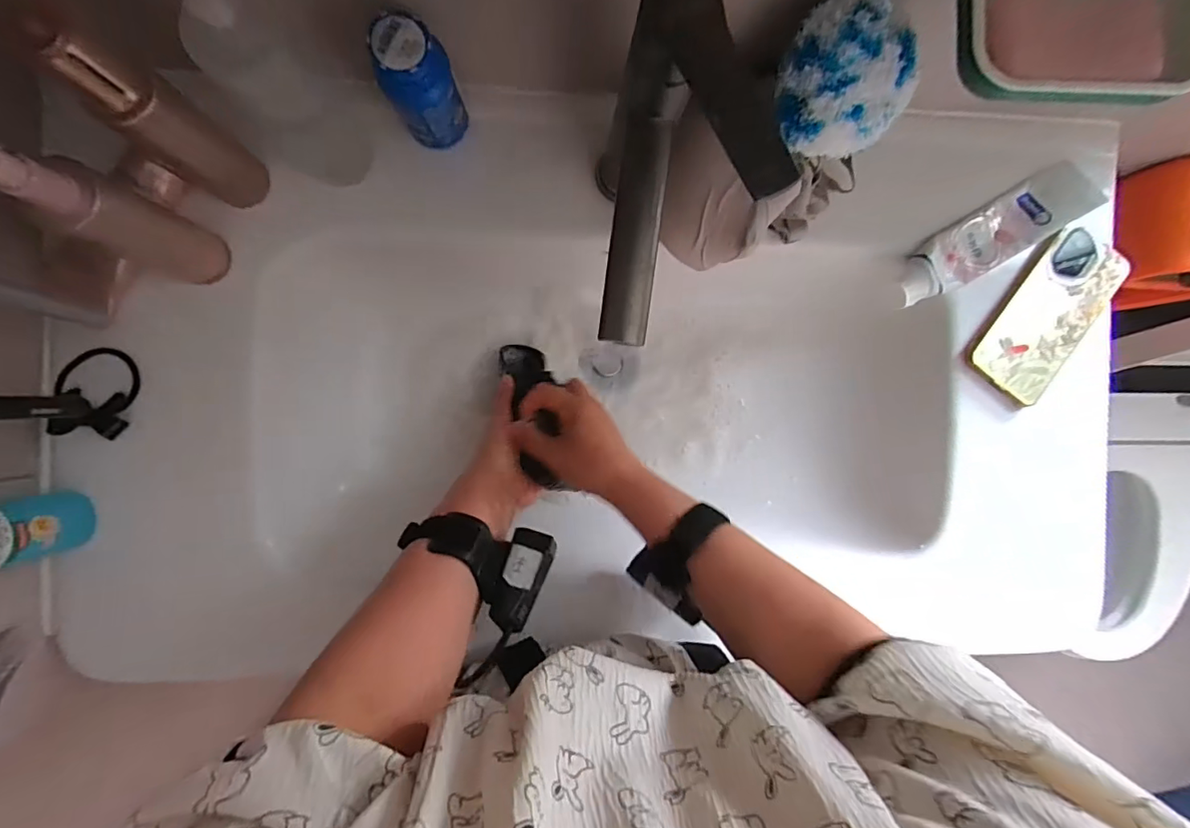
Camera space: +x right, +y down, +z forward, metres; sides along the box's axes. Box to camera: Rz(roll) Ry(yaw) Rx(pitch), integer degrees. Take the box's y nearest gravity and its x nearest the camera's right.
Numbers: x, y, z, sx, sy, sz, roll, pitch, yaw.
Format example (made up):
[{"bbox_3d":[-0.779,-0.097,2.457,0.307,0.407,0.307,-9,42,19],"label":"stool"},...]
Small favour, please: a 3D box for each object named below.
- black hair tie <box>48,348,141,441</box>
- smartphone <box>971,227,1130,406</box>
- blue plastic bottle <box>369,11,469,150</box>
[{"bbox_3d":[-0.382,-0.016,0.405,0.054,0.016,0.068,7,90,-4],"label":"black hair tie"},{"bbox_3d":[0.399,-0.087,0.463,0.073,0.016,0.155,33,88,-4],"label":"smartphone"},{"bbox_3d":[-0.121,-0.228,0.372,0.047,0.104,0.035,-30,93,-3],"label":"blue plastic bottle"}]

